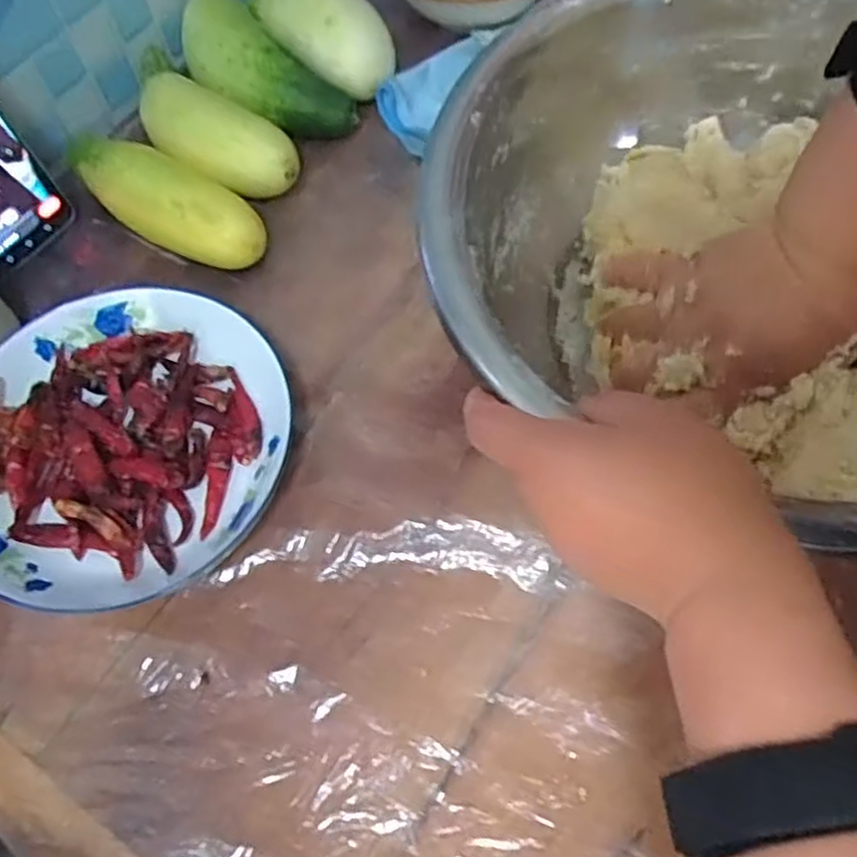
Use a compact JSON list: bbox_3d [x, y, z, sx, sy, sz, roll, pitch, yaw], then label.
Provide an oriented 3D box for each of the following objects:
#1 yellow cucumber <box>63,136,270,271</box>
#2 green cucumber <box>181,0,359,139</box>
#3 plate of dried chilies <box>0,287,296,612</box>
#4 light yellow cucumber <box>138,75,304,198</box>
[{"bbox_3d":[-0.162,-0.141,0.457,0.141,0.040,0.044,30,67,18],"label":"yellow cucumber"},{"bbox_3d":[-0.111,-0.232,0.495,0.125,0.049,0.056,38,70,21],"label":"green cucumber"},{"bbox_3d":[-0.165,0.006,0.395,0.169,0.028,0.174,-1,61,3],"label":"plate of dried chilies"},{"bbox_3d":[-0.136,-0.180,0.477,0.115,0.046,0.046,30,67,18],"label":"light yellow cucumber"}]

